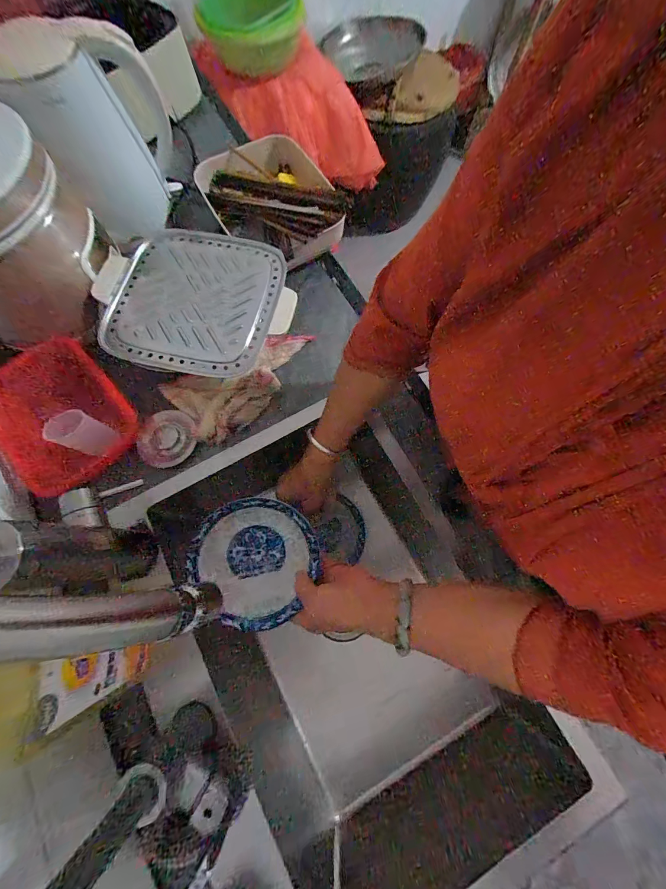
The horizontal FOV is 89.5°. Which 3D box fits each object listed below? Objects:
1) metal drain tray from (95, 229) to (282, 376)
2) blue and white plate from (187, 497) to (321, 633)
[{"bbox_3d":[-0.190,-0.204,0.468,0.221,0.014,0.226,13,74,4],"label":"metal drain tray"},{"bbox_3d":[-0.095,0.139,0.417,0.144,0.039,0.151,0,73,0],"label":"blue and white plate"}]

